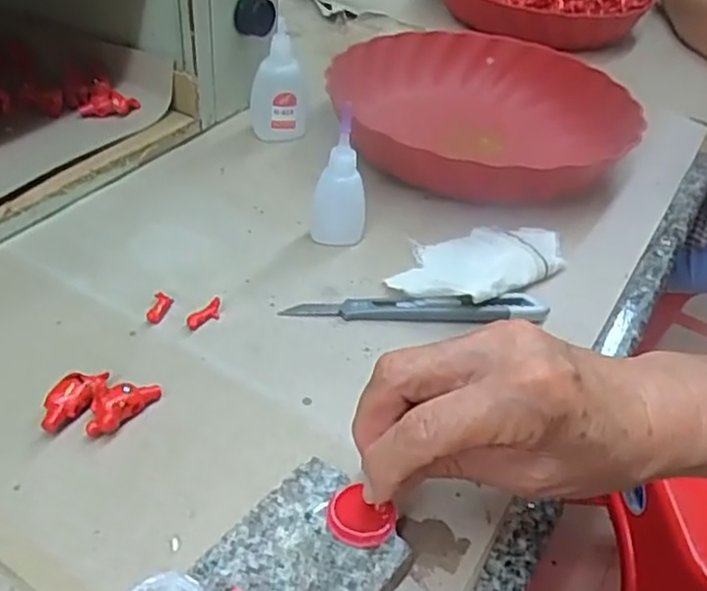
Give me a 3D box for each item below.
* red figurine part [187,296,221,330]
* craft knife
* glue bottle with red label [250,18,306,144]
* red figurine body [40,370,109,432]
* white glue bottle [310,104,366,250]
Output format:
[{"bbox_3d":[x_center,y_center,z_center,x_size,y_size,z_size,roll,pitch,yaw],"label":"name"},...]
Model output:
[{"bbox_3d":[-0.082,0.011,0.383,0.023,0.009,0.009,-29,52,-35],"label":"red figurine part"},{"bbox_3d":[0.037,0.006,0.398,0.147,0.018,0.016,4,40,-5],"label":"craft knife"},{"bbox_3d":[-0.057,-0.162,0.532,0.039,0.083,0.022,-8,43,-17],"label":"glue bottle with red label"},{"bbox_3d":[-0.133,0.049,0.328,0.013,0.016,0.038,26,44,21],"label":"red figurine body"},{"bbox_3d":[-0.007,-0.071,0.430,0.033,0.087,0.021,4,40,-4],"label":"white glue bottle"}]

